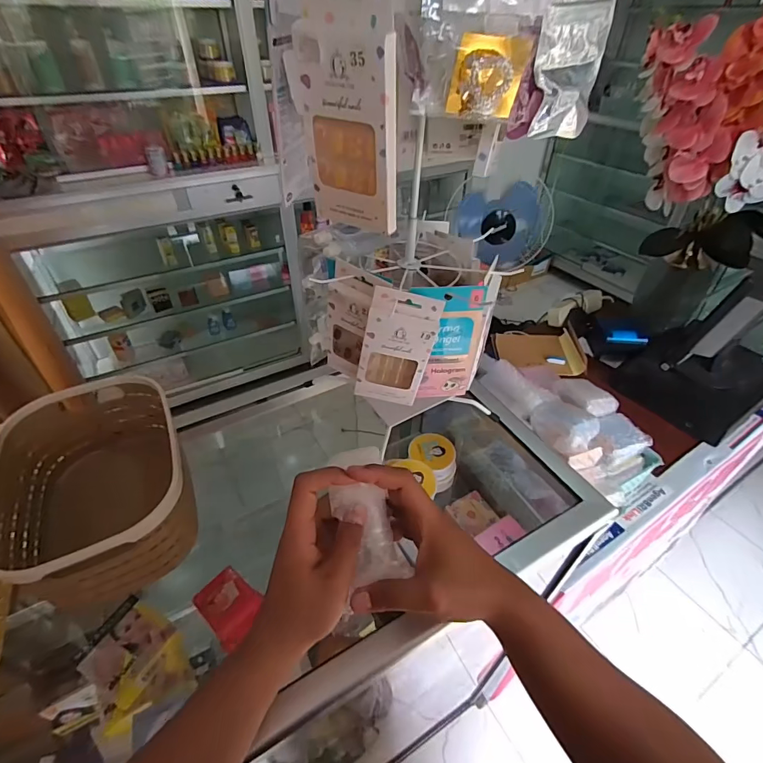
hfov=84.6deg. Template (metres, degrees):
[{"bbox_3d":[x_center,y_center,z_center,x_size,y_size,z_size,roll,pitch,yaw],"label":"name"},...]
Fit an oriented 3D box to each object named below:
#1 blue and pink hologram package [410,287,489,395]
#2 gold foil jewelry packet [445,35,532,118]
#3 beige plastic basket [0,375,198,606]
[{"bbox_3d":[0.070,-0.037,0.453,0.067,0.139,0.007,-4,40,-5],"label":"blue and pink hologram package"},{"bbox_3d":[0.066,-0.185,0.256,0.048,0.040,0.015,1,34,0],"label":"gold foil jewelry packet"},{"bbox_3d":[-0.287,0.112,0.442,0.161,0.132,0.220,-21,45,-21],"label":"beige plastic basket"}]

